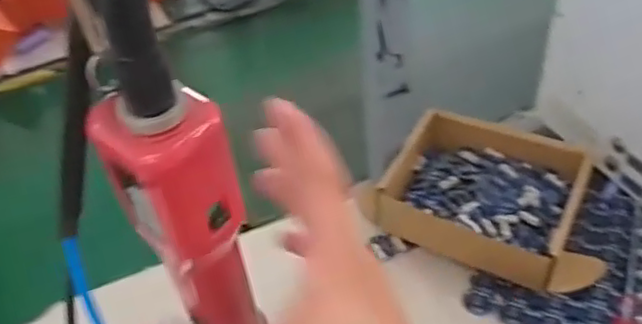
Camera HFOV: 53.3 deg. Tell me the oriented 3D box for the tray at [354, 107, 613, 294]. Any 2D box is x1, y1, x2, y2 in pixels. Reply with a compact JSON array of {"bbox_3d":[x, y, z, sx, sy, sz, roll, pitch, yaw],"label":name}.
[{"bbox_3d":[0.164,0.030,0.599,0.206,0.046,0.146,20,51,24],"label":"tray"}]

